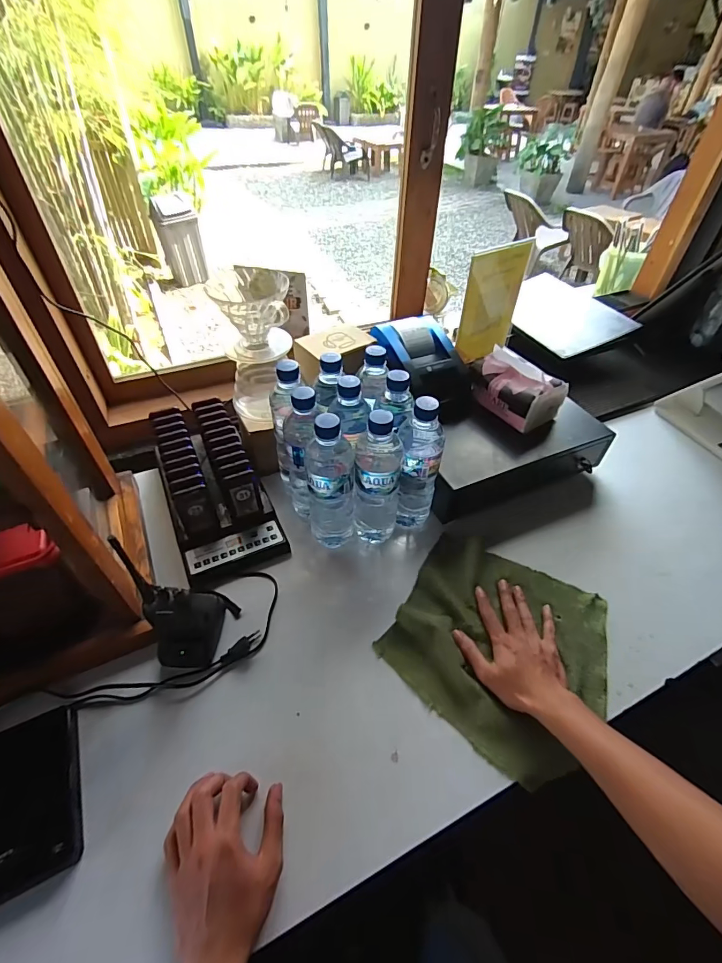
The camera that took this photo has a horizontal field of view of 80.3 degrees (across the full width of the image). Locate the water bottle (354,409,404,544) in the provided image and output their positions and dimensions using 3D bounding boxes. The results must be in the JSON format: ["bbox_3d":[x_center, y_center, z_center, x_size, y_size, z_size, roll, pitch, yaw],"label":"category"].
[{"bbox_3d":[0.023,0.003,0.599,0.065,0.222,0.060,9,46,6],"label":"water bottle"}]

